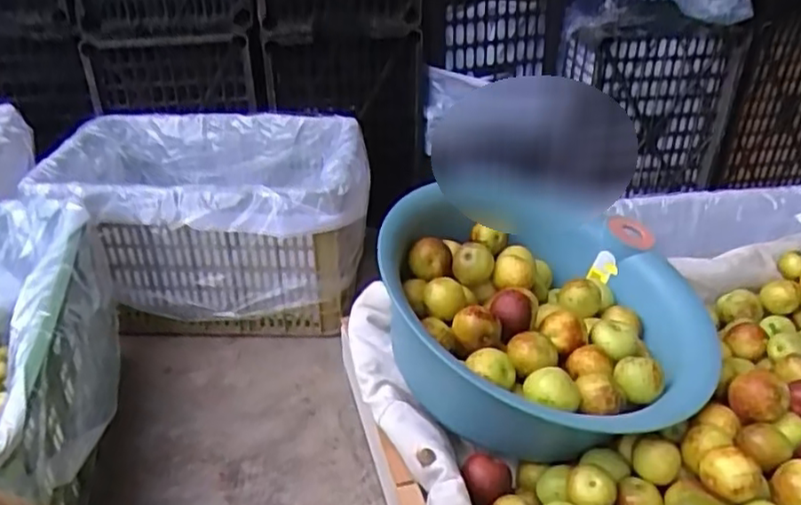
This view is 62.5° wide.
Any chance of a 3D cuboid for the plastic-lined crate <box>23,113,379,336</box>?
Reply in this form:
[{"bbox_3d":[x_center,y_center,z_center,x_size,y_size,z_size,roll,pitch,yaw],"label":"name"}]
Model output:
[{"bbox_3d":[-0.359,-0.054,1.330,0.577,0.320,0.384,1,32,0],"label":"plastic-lined crate"}]

